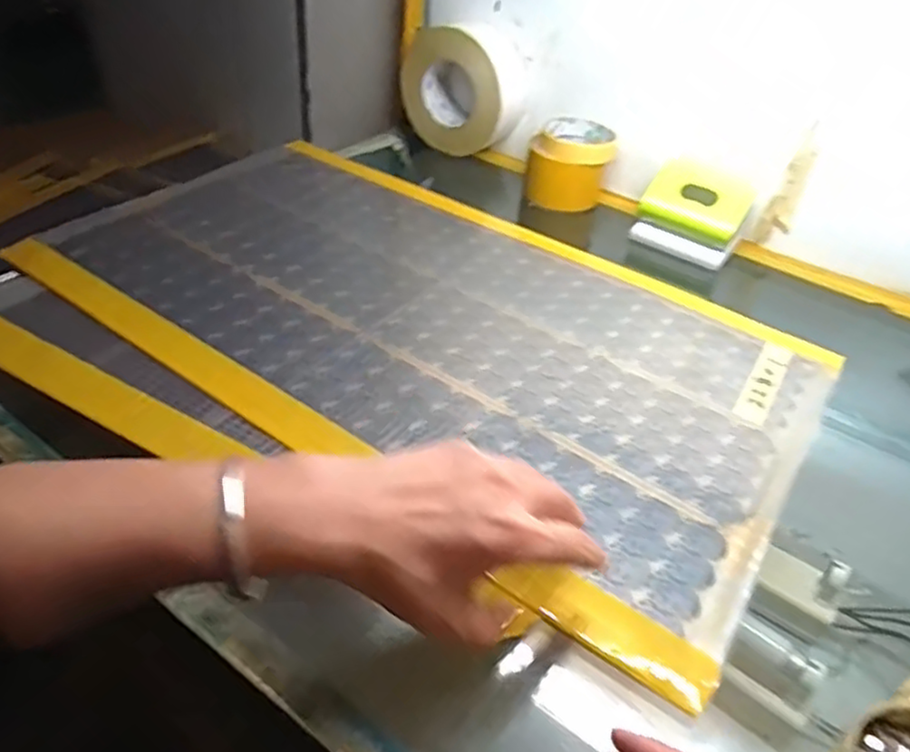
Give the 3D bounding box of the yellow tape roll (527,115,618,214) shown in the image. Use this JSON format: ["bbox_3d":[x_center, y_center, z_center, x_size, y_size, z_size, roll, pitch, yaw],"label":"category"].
[{"bbox_3d":[0.129,-0.238,0.752,0.086,0.081,0.086,10,41,4],"label":"yellow tape roll"}]

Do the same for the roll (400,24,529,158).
[{"bbox_3d":[0.005,-0.337,0.791,0.140,0.134,0.060,28,45,24],"label":"roll"}]

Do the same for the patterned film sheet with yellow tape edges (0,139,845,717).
[{"bbox_3d":[-0.030,-0.060,0.574,0.628,0.012,0.372,28,45,23],"label":"patterned film sheet with yellow tape edges"}]

